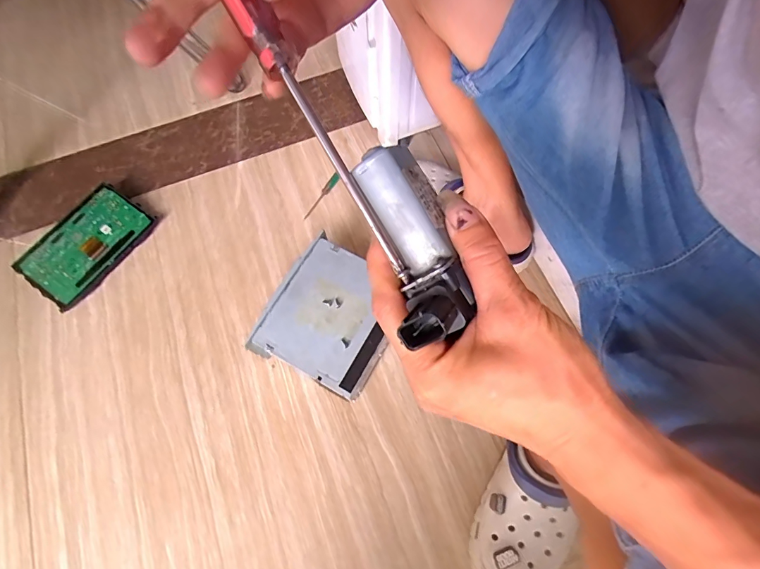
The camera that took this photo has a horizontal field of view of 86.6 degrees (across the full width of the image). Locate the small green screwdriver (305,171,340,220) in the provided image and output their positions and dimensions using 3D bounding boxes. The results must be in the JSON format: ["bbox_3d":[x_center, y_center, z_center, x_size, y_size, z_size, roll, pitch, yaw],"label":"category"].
[{"bbox_3d":[-0.103,-0.154,0.702,0.013,0.010,0.101,33,74,11],"label":"small green screwdriver"}]

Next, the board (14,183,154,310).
[{"bbox_3d":[-0.462,-0.065,0.636,0.106,0.013,0.189,39,77,-9],"label":"board"}]

